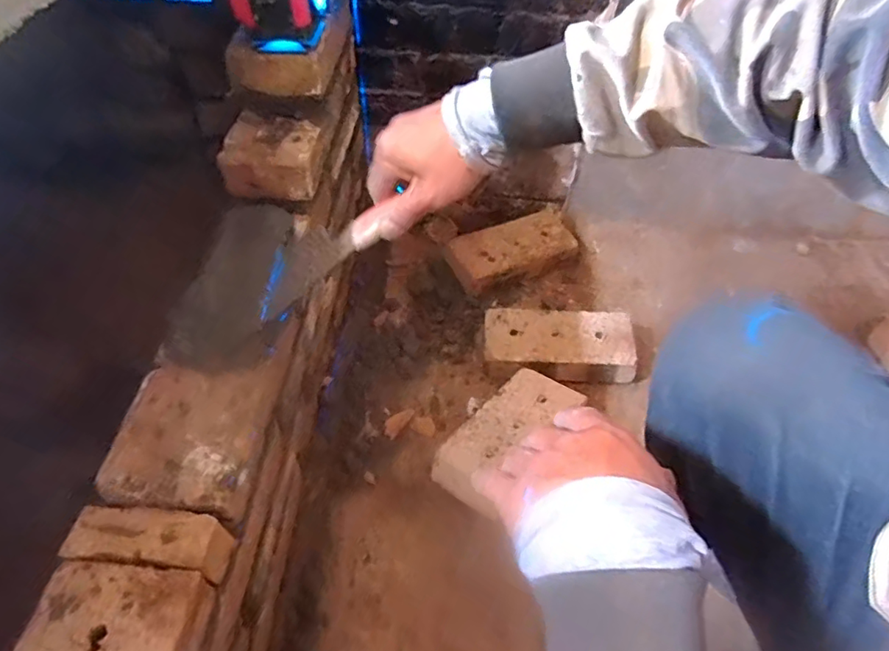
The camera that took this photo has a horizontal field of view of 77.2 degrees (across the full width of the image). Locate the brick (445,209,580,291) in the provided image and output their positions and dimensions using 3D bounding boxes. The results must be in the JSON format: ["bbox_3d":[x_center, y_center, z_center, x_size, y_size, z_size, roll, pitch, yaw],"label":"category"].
[{"bbox_3d":[0.125,-0.140,1.038,0.246,0.048,0.128,-20,54,-19],"label":"brick"}]

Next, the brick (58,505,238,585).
[{"bbox_3d":[-0.223,0.167,0.430,0.109,0.040,0.041,5,50,1],"label":"brick"}]

